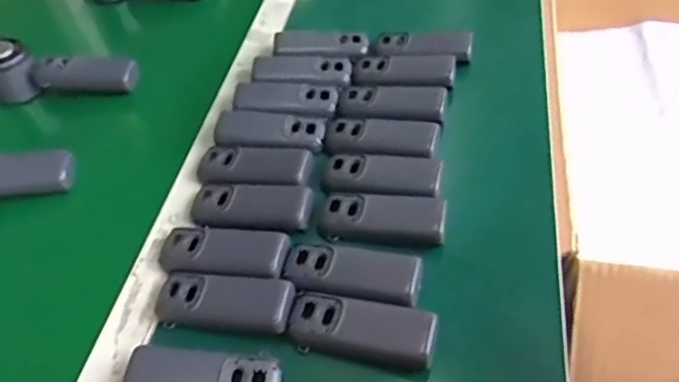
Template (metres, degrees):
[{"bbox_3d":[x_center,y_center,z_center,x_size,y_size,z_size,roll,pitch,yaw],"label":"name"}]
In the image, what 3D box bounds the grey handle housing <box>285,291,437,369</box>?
[{"bbox_3d":[0.016,0.097,0.412,0.103,0.014,0.043,9,49,14],"label":"grey handle housing"}]

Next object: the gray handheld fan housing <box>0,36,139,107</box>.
[{"bbox_3d":[-0.307,-0.131,0.624,0.158,0.054,0.051,1,48,7],"label":"gray handheld fan housing"}]

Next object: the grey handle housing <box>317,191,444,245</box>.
[{"bbox_3d":[0.035,0.021,0.474,0.101,0.018,0.037,5,49,10],"label":"grey handle housing"}]

